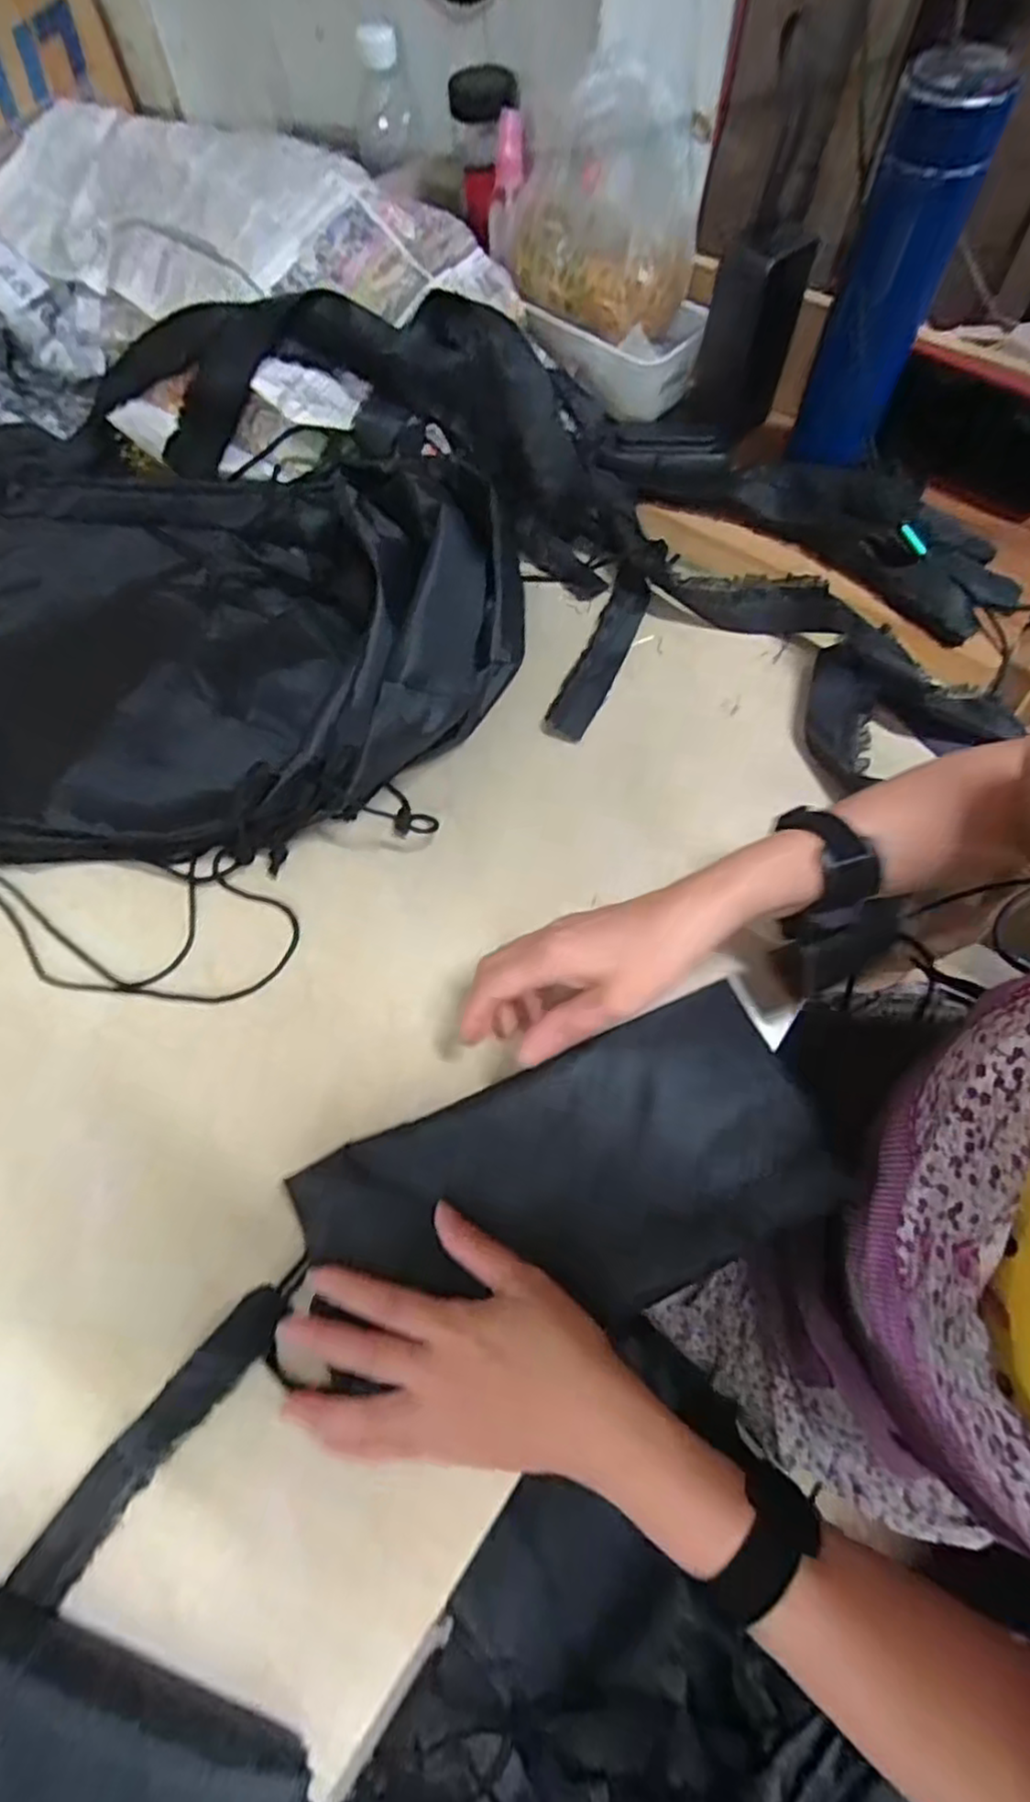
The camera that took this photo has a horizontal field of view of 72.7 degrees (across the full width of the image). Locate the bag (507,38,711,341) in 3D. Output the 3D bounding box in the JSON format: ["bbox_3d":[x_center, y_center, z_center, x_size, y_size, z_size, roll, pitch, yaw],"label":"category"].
[{"bbox_3d":[0.057,-0.539,0.543,0.167,0.146,0.084,36,74,16],"label":"bag"}]

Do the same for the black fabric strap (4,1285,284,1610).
[{"bbox_3d":[-0.179,0.267,0.350,0.028,0.006,0.158,36,74,16],"label":"black fabric strap"}]

